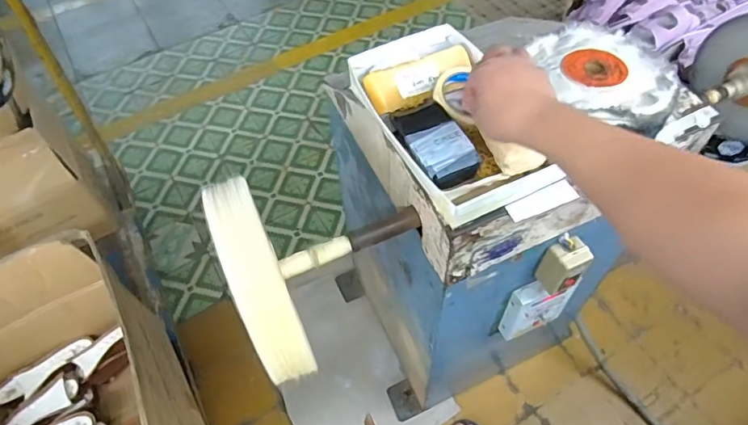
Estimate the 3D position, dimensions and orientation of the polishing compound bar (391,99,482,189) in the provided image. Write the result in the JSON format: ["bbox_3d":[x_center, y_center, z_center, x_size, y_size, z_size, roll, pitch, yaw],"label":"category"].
[{"bbox_3d":[0.083,-0.098,0.672,0.075,0.031,0.149,-19,57,-10],"label":"polishing compound bar"}]

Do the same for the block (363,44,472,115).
[{"bbox_3d":[0.072,-0.197,0.730,0.168,0.037,0.067,-22,57,-12],"label":"block"}]

